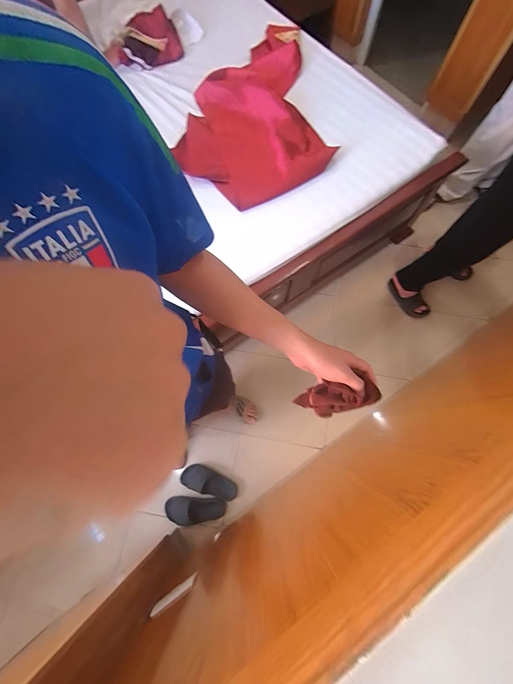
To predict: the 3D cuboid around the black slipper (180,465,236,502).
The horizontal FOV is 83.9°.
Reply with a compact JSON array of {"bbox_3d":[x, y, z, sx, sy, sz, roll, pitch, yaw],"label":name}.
[{"bbox_3d":[-0.208,0.617,1.258,0.256,0.043,0.103,16,73,6],"label":"black slipper"}]

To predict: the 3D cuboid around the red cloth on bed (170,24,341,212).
[{"bbox_3d":[-0.023,-0.956,1.219,0.630,0.102,0.890,-13,72,-3],"label":"red cloth on bed"}]

